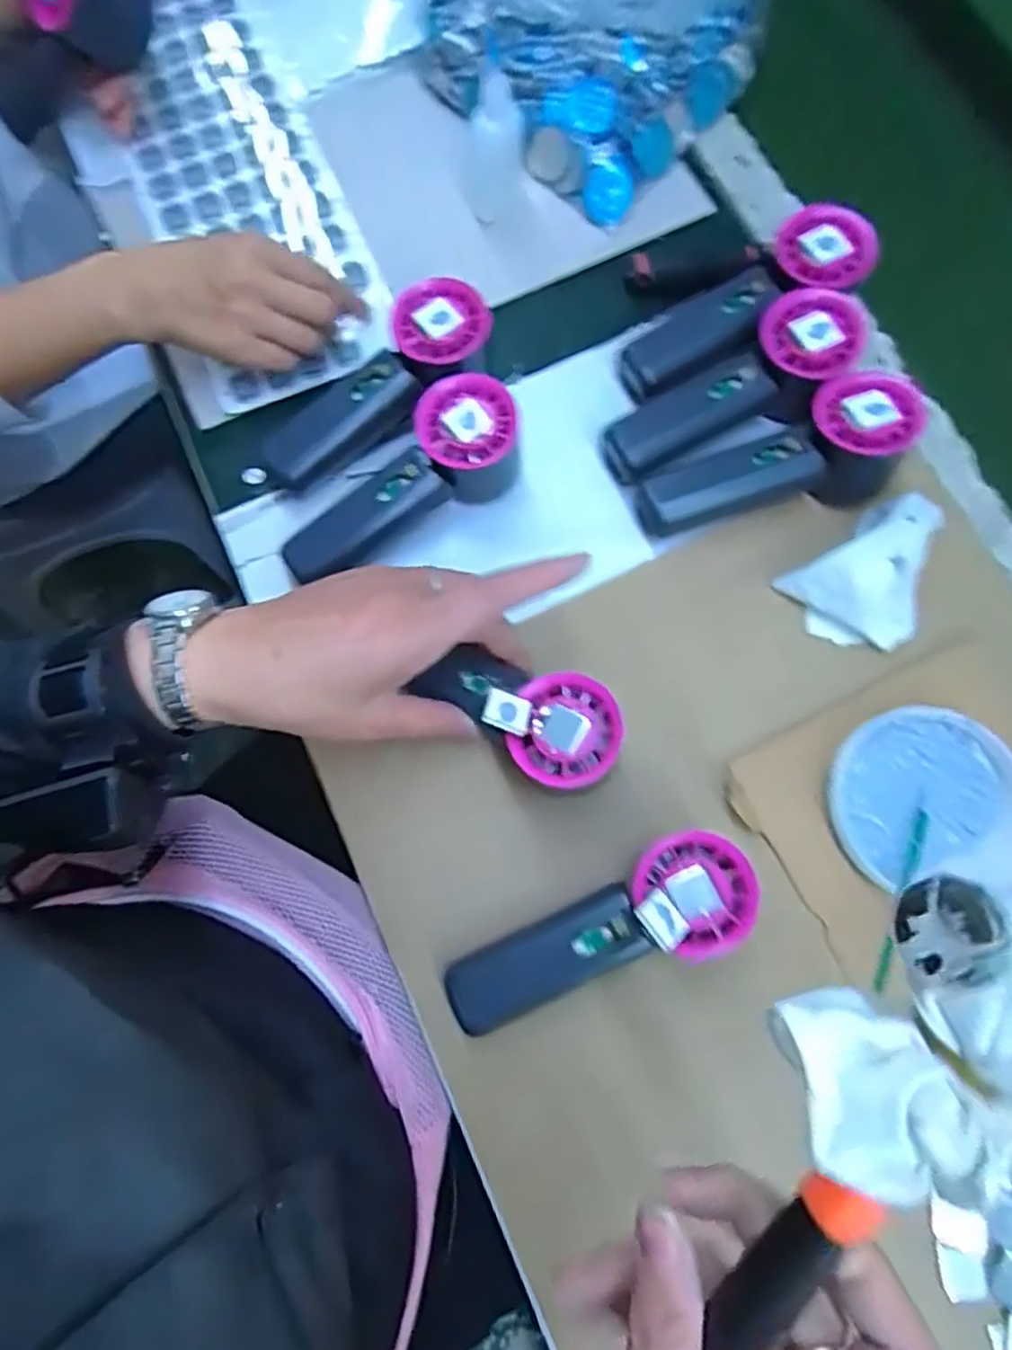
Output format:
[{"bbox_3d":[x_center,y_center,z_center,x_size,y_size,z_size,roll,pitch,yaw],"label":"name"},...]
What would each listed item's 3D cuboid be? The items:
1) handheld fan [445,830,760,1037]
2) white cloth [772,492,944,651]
[{"bbox_3d":[0.045,0.128,0.346,0.155,0.055,0.055,-23,77,-7],"label":"handheld fan"},{"bbox_3d":[0.218,-0.058,0.402,0.100,0.039,0.068,-34,78,-9],"label":"white cloth"}]

